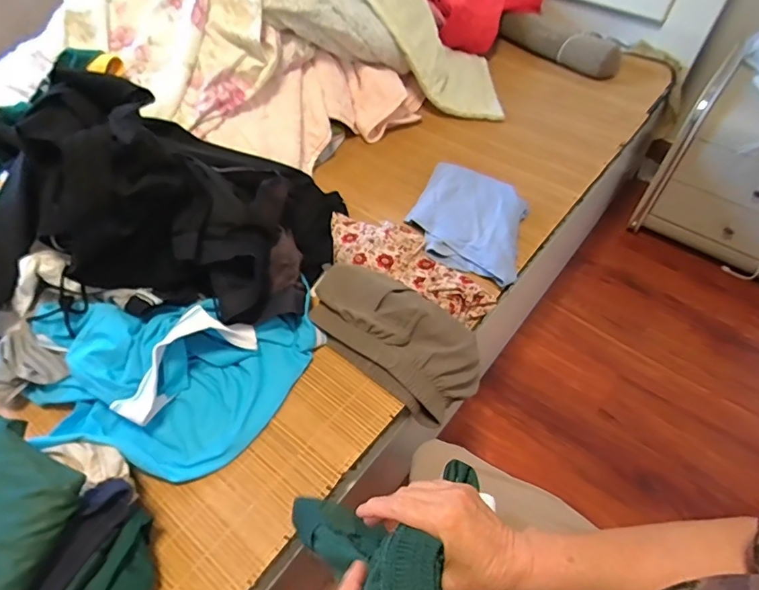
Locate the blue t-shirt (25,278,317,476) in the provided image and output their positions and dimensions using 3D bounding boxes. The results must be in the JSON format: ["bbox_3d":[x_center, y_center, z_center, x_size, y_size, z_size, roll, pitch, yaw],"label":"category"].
[{"bbox_3d":[-0.315,0.124,0.728,0.408,0.121,0.267,1,53,0],"label":"blue t-shirt"}]

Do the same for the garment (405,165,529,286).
[{"bbox_3d":[0.188,-0.153,0.987,0.240,0.052,0.252,21,55,15],"label":"garment"}]

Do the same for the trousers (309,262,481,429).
[{"bbox_3d":[0.032,0.069,0.812,0.287,0.133,0.162,33,59,22],"label":"trousers"}]

